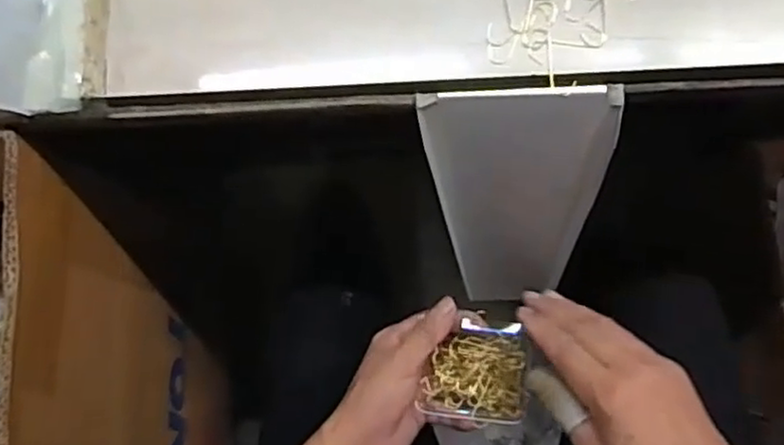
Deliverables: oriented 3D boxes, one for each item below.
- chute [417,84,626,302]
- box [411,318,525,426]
[{"bbox_3d":[0.082,-0.014,0.437,0.111,0.154,0.013,-6,37,3],"label":"chute"},{"bbox_3d":[0.062,0.105,0.490,0.067,0.014,0.071,4,82,4],"label":"box"}]

